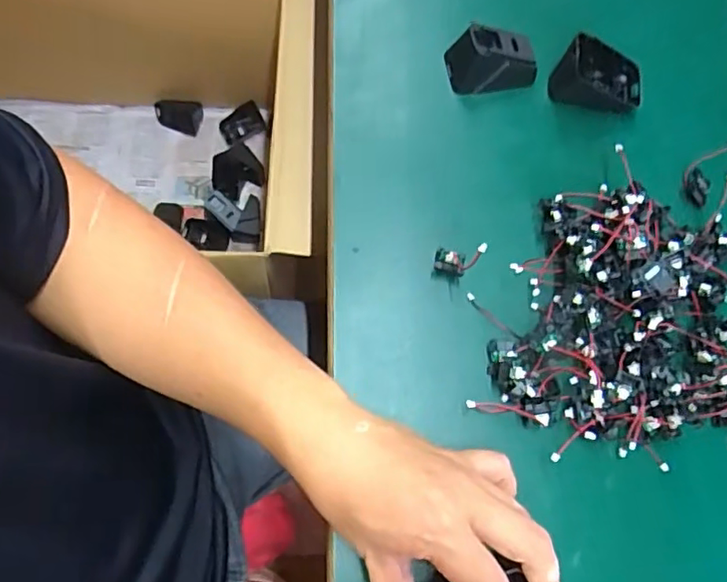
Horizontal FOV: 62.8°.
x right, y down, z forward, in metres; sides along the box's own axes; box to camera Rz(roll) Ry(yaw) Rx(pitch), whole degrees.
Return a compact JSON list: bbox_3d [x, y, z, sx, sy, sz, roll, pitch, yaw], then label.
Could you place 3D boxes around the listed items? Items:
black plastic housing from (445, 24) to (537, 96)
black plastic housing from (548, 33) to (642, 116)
[{"bbox_3d":[0.100,-0.179,0.458,0.065,0.039,0.037,-8,74,-6],"label":"black plastic housing"},{"bbox_3d":[0.183,-0.167,0.457,0.071,0.042,0.043,5,73,-2],"label":"black plastic housing"}]

